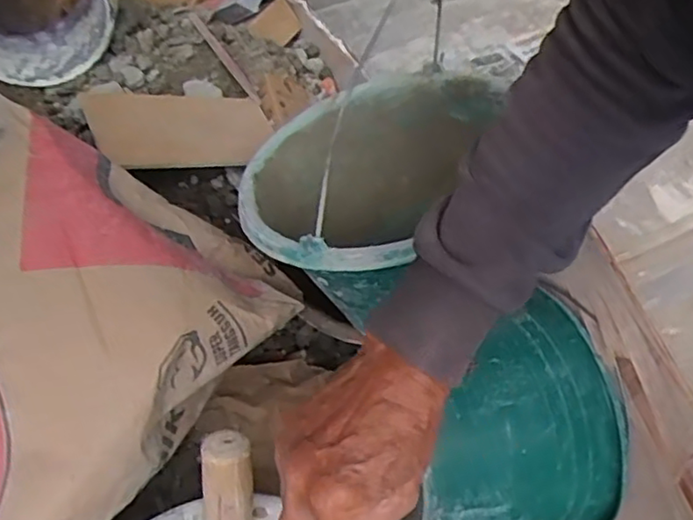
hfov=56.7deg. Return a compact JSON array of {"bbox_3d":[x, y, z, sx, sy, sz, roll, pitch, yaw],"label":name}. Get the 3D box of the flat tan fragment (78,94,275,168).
[{"bbox_3d":[-0.195,-0.159,0.784,0.230,0.010,0.108,-6,65,-38],"label":"flat tan fragment"}]

